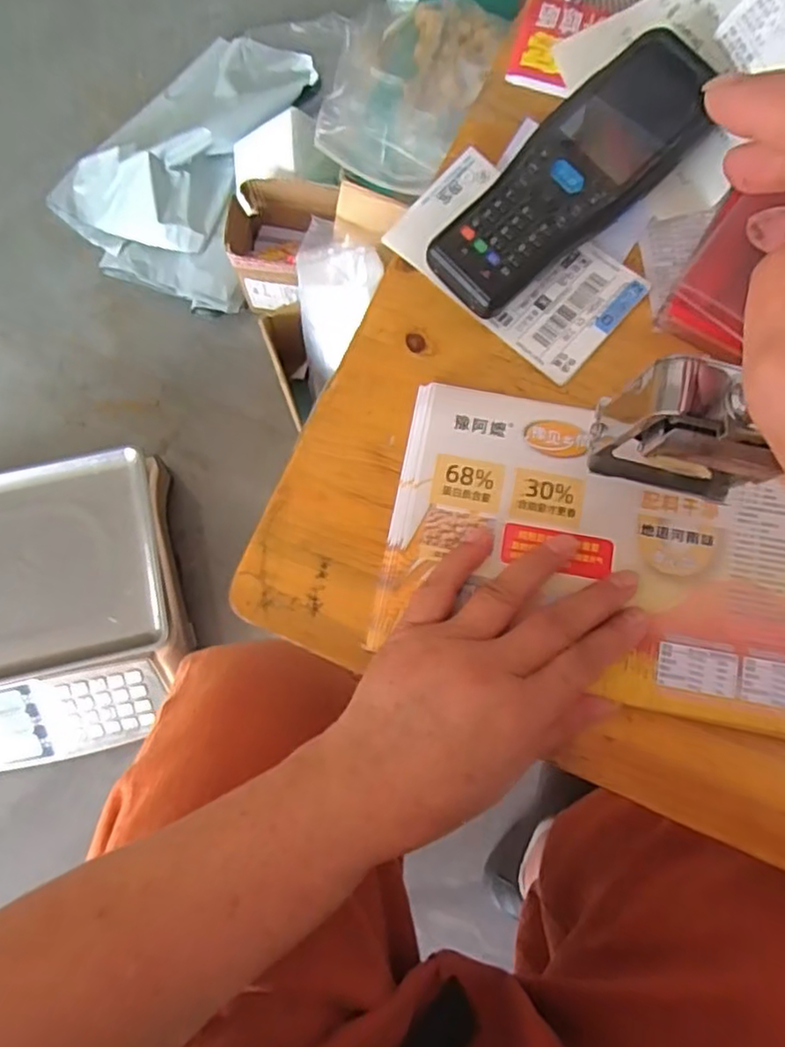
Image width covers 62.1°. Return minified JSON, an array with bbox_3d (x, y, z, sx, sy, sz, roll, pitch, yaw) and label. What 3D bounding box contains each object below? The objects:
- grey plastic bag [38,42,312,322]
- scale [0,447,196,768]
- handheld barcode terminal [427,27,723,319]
[{"bbox_3d":[-0.296,-0.542,0.942,0.338,0.097,0.412,24,78,5],"label":"grey plastic bag"},{"bbox_3d":[-0.425,0.106,0.784,0.333,0.123,0.336,-10,78,-2],"label":"scale"},{"bbox_3d":[0.097,-0.183,0.349,0.067,0.032,0.180,44,81,9],"label":"handheld barcode terminal"}]

